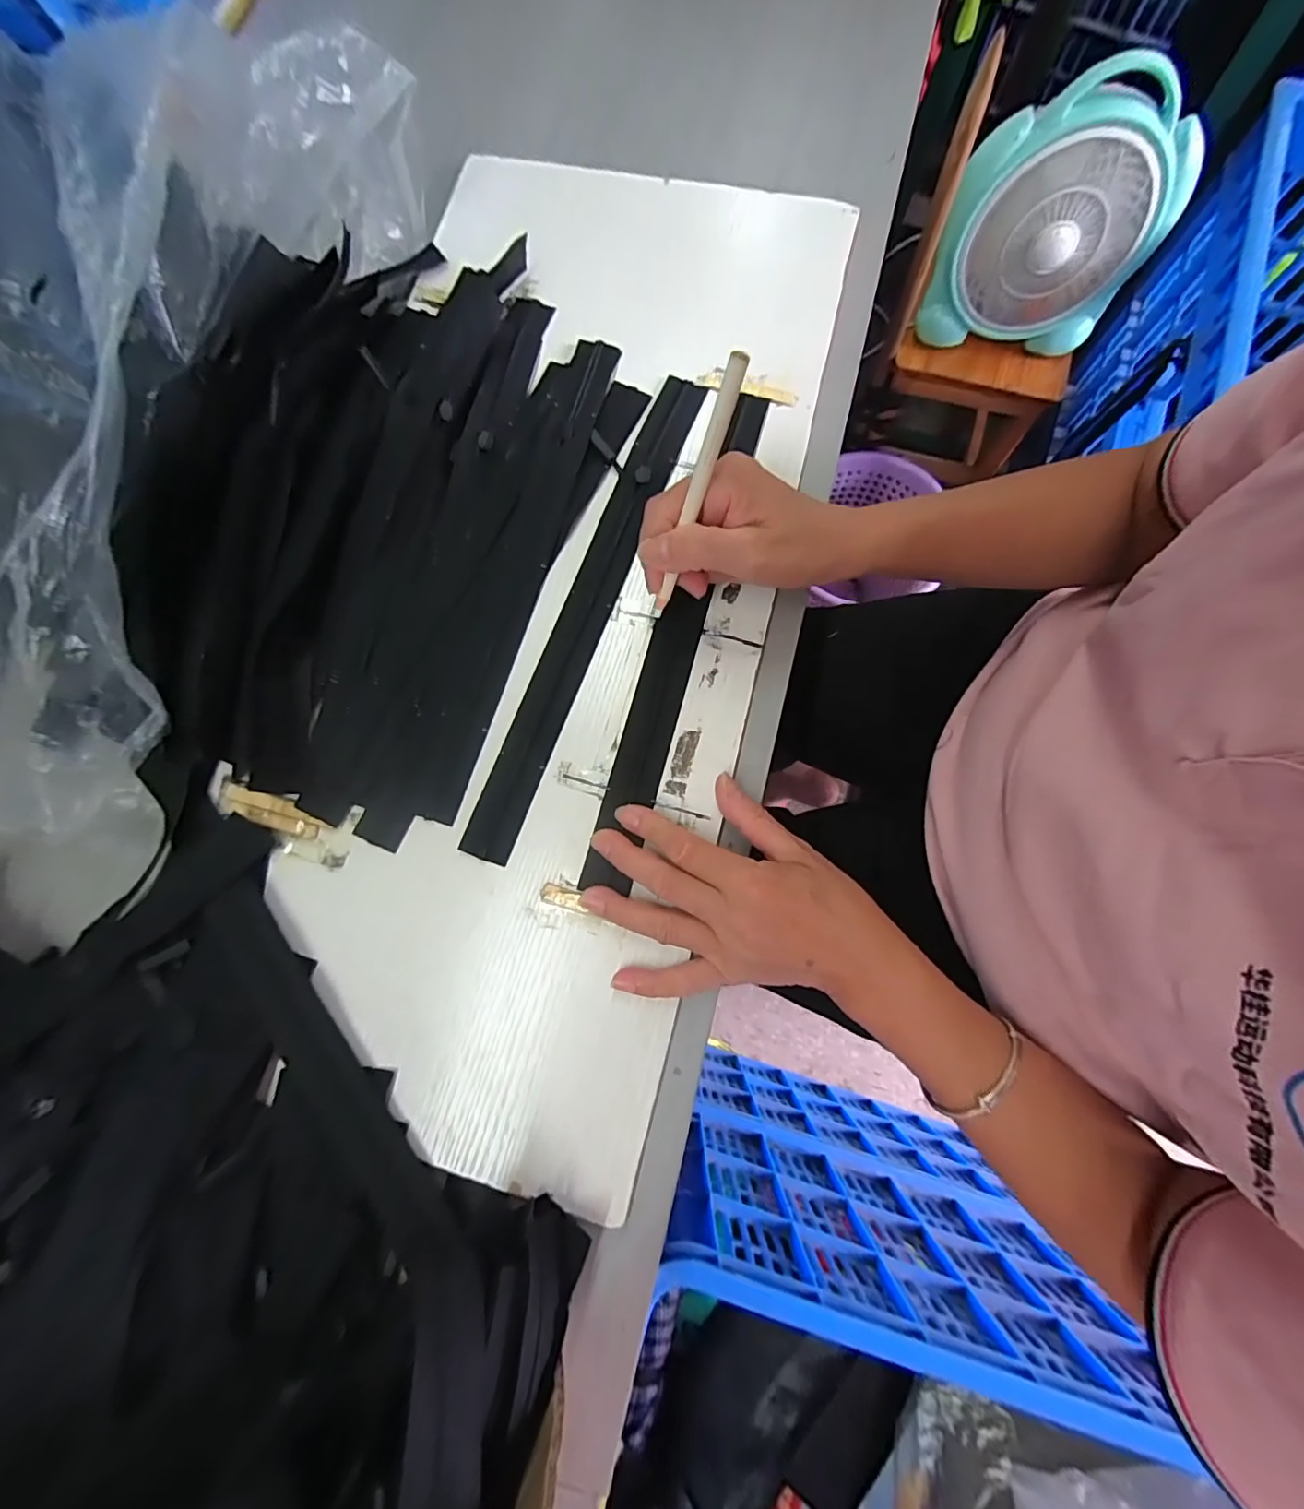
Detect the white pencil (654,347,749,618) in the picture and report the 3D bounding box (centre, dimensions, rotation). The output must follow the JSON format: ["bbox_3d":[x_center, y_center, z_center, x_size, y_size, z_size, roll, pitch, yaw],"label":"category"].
[{"bbox_3d":[0.020,-0.128,0.287,0.009,0.141,0.005,29,52,4],"label":"white pencil"}]

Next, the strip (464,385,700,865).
[{"bbox_3d":[-0.042,-0.100,0.361,0.034,0.009,0.347,21,81,1],"label":"strip"}]

